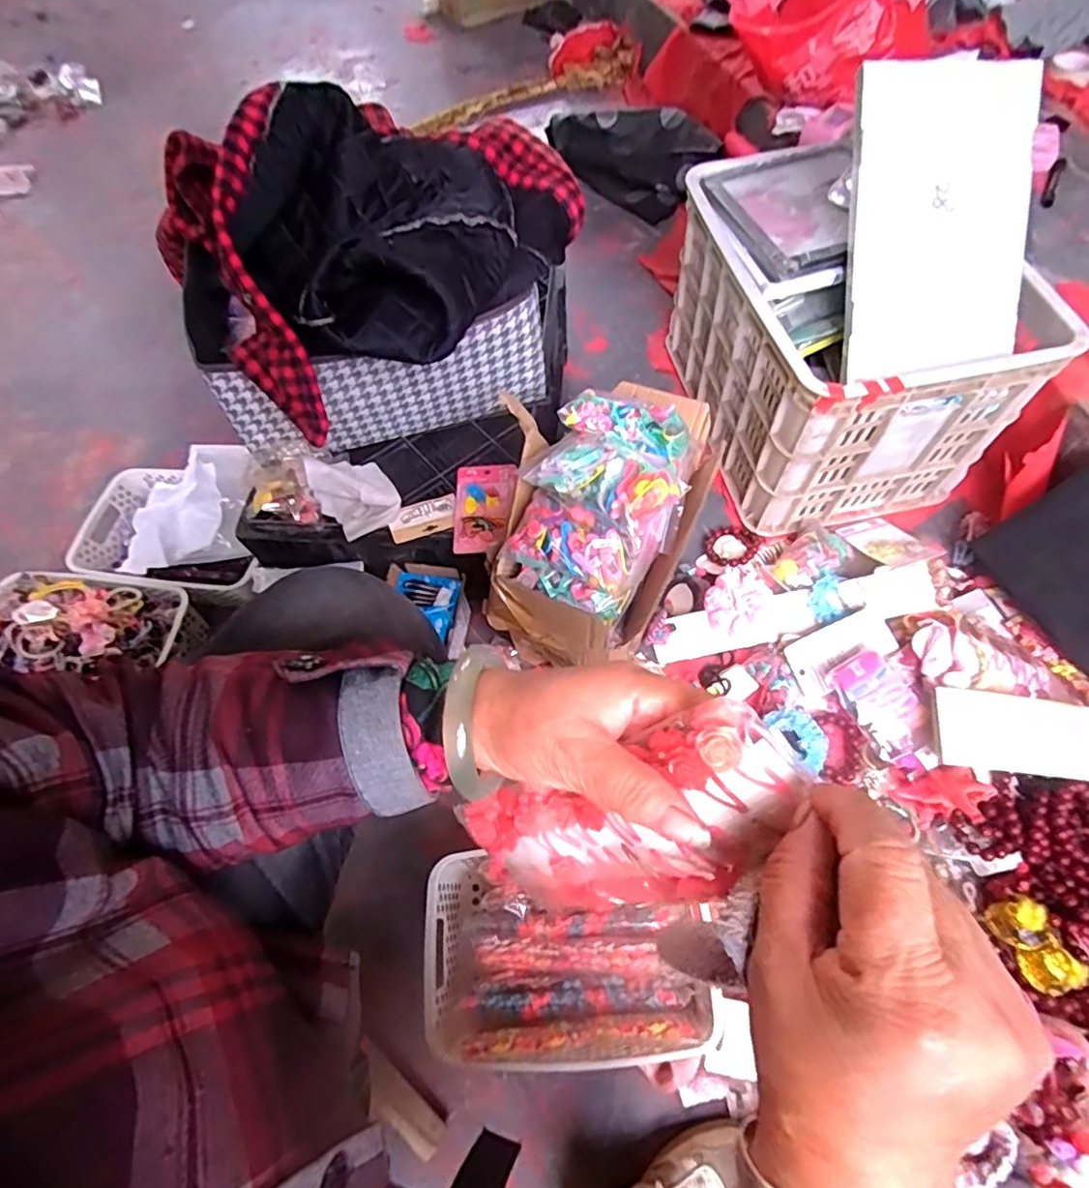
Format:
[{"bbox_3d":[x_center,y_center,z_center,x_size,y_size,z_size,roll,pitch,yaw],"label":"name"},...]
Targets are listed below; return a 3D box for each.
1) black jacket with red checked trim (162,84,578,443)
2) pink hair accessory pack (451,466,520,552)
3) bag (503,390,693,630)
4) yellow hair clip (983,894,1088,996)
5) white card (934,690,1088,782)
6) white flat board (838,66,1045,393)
[{"bbox_3d":[-0.149,-0.395,0.628,0.232,0.198,0.414,27,67,16],"label":"black jacket with red checked trim"},{"bbox_3d":[-0.080,-0.115,0.771,0.077,0.024,0.140,1,62,4],"label":"pink hair accessory pack"},{"bbox_3d":[0.066,-0.107,0.650,0.158,0.098,0.240,21,65,14],"label":"bag"},{"bbox_3d":[0.521,0.371,0.628,0.059,0.033,0.085,-19,63,-6],"label":"yellow hair clip"},{"bbox_3d":[0.590,0.174,0.723,0.218,0.010,0.092,8,72,0],"label":"white card"},{"bbox_3d":[0.477,-0.448,0.719,0.210,0.013,0.343,-3,101,-1],"label":"white flat board"}]

